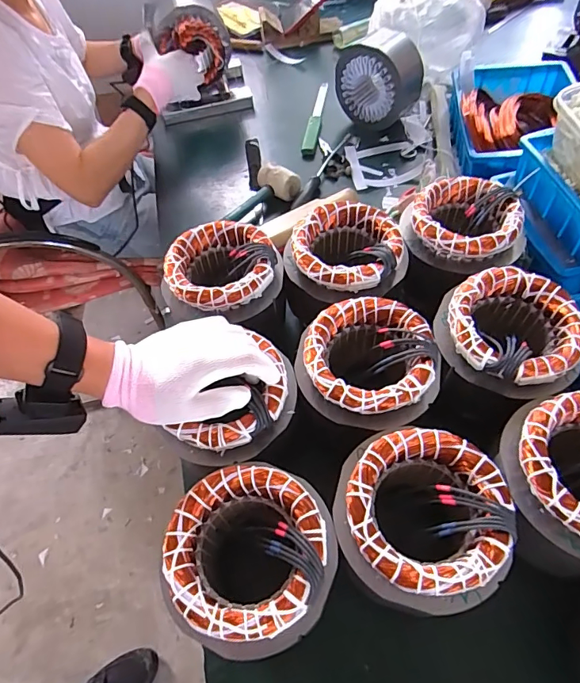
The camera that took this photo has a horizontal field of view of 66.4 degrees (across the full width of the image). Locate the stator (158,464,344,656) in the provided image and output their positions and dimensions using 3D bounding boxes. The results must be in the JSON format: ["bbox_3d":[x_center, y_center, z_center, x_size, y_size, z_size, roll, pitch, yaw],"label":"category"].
[{"bbox_3d":[-0.026,0.205,0.410,0.133,0.147,0.134,-2,56,4],"label":"stator"}]

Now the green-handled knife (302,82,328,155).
[{"bbox_3d":[0.054,-0.470,0.921,0.028,0.014,0.254,5,57,9],"label":"green-handled knife"}]

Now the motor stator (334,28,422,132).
[{"bbox_3d":[0.169,-0.501,0.852,0.144,0.136,0.107,29,63,22],"label":"motor stator"}]

